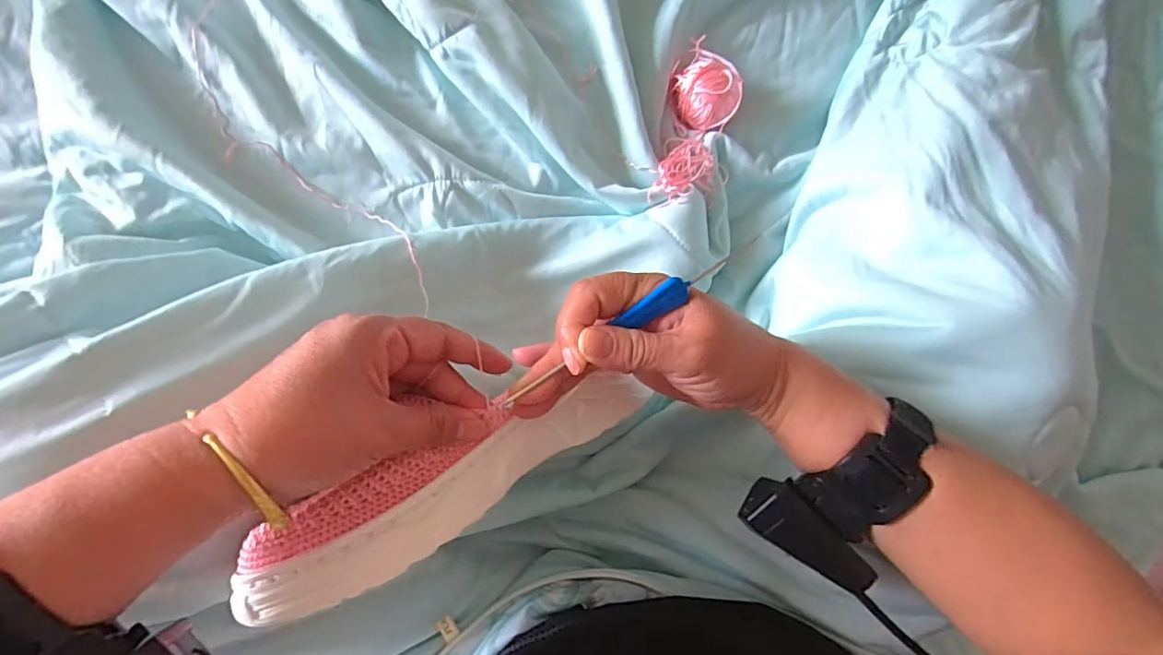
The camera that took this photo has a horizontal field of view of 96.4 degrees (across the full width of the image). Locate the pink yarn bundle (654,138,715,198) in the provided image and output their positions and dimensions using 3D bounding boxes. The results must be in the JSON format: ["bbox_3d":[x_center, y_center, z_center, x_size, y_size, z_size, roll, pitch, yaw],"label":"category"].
[{"bbox_3d":[0.076,-0.117,0.380,0.046,0.017,0.039,-19,95,-4],"label":"pink yarn bundle"}]

